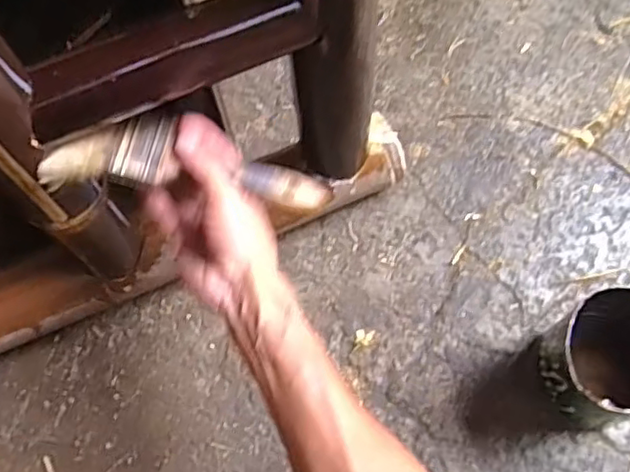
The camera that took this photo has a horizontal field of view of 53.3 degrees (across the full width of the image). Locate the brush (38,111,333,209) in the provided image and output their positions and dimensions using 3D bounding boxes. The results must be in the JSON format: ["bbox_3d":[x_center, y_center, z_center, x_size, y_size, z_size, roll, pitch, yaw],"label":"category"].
[{"bbox_3d":[-0.086,-0.055,0.464,0.204,0.016,0.062,9,66,-18],"label":"brush"}]

